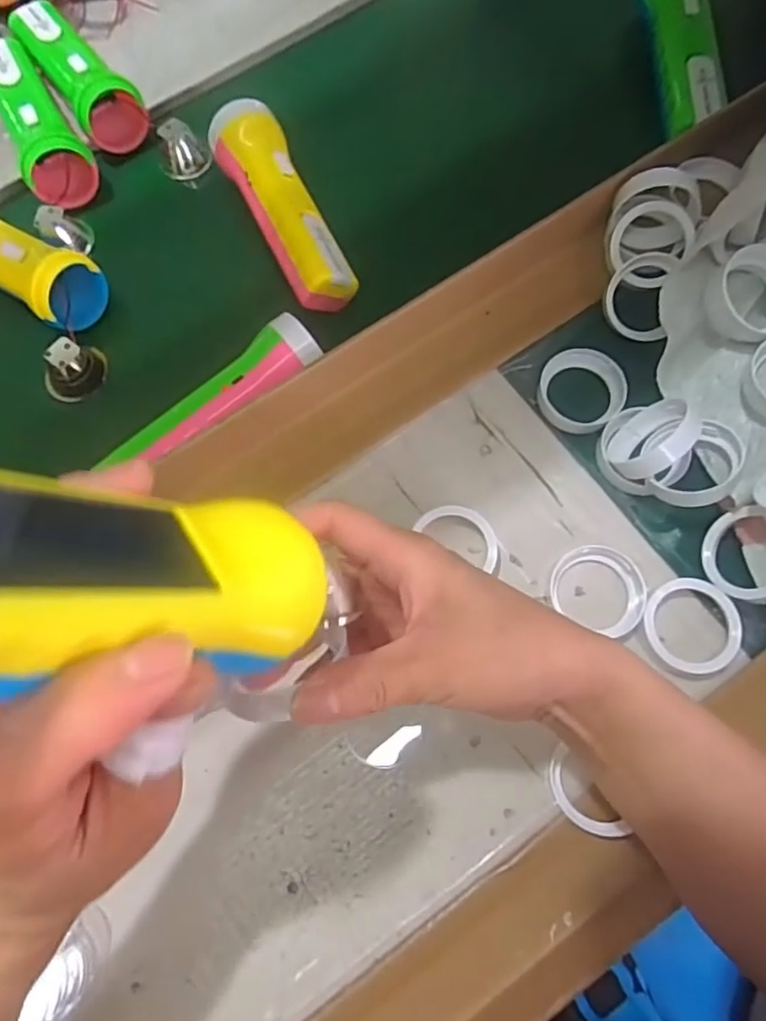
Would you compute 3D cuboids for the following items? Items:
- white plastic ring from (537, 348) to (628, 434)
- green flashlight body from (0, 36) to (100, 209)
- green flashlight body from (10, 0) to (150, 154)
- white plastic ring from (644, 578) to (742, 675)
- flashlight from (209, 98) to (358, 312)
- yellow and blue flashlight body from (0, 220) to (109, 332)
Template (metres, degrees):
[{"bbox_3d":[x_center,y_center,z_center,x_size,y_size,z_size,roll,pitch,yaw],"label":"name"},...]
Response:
[{"bbox_3d":[0.127,-0.079,0.401,0.052,0.013,0.056,-1,73,2],"label":"white plastic ring"},{"bbox_3d":[-0.272,-0.302,0.485,0.048,0.040,0.160,-32,74,-8],"label":"green flashlight body"},{"bbox_3d":[-0.246,-0.355,0.503,0.050,0.040,0.151,-34,74,-8],"label":"green flashlight body"},{"bbox_3d":[0.173,0.065,0.351,0.051,0.015,0.052,-1,82,4],"label":"white plastic ring"},{"bbox_3d":[-0.073,-0.218,0.451,0.054,0.042,0.176,-24,73,-5],"label":"flashlight"},{"bbox_3d":[-0.276,-0.183,0.445,0.156,0.044,0.050,28,76,10],"label":"yellow and blue flashlight body"}]

